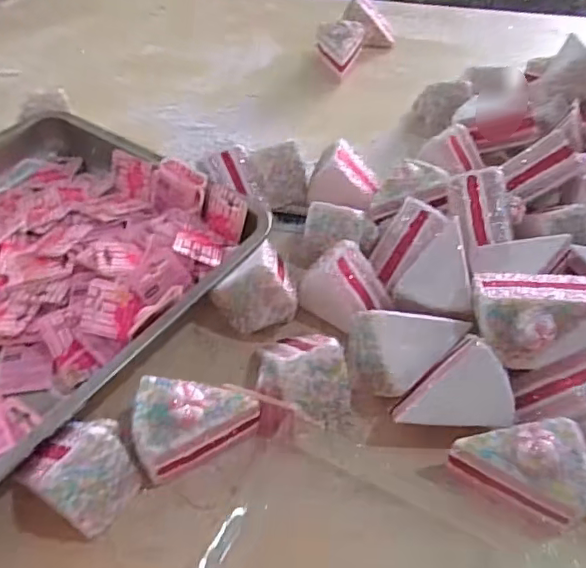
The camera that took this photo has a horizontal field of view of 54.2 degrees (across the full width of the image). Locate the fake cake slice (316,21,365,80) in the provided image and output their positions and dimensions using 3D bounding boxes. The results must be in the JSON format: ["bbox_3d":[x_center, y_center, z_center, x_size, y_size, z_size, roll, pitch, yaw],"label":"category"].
[{"bbox_3d":[0.065,-0.339,0.823,0.066,0.059,0.078,7,47,6],"label":"fake cake slice"}]

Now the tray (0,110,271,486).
[{"bbox_3d":[-0.283,0.002,0.508,0.369,0.047,0.433,28,53,23],"label":"tray"}]

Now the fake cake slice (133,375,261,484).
[{"bbox_3d":[-0.074,0.094,0.417,0.087,0.058,0.057,-23,51,-21],"label":"fake cake slice"}]

